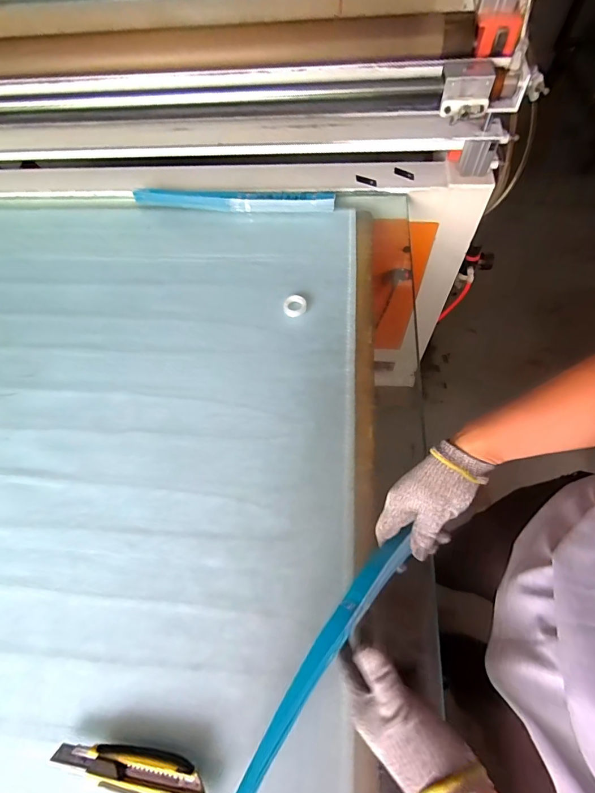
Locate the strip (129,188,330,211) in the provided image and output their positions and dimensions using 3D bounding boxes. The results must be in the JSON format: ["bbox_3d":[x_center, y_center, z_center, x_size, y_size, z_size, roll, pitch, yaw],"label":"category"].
[{"bbox_3d":[-0.125,-0.377,0.762,0.388,0.029,0.026,4,64,6],"label":"strip"}]

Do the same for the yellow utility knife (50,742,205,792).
[{"bbox_3d":[-0.163,0.369,0.395,0.160,0.028,0.036,12,65,9],"label":"yellow utility knife"}]

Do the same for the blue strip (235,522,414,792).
[{"bbox_3d":[0.024,0.245,0.367,0.030,0.022,0.284,34,70,18],"label":"blue strip"}]

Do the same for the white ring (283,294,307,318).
[{"bbox_3d":[-0.004,-0.147,0.648,0.038,0.013,0.038,-1,63,3],"label":"white ring"}]

